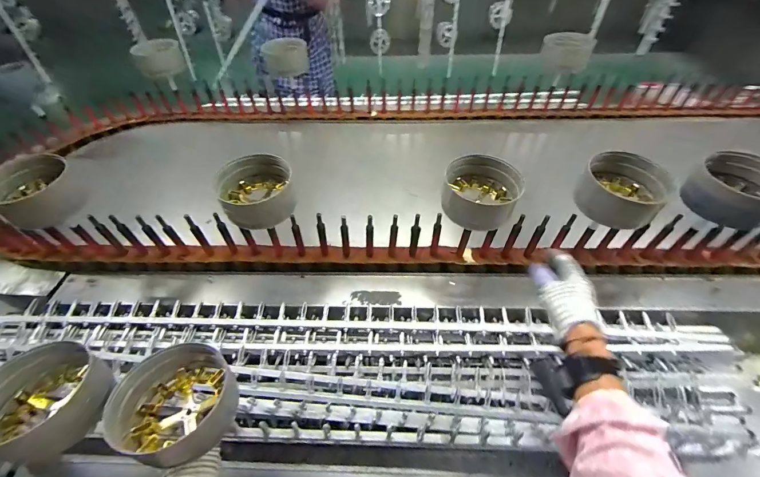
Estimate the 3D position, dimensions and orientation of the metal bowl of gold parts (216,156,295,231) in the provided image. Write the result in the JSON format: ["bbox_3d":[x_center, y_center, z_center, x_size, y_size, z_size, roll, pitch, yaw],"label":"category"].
[{"bbox_3d":[-0.232,-0.088,0.614,0.131,0.087,0.120,-1,49,1],"label":"metal bowl of gold parts"}]

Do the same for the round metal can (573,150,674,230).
[{"bbox_3d":[0.439,-0.090,0.598,0.124,0.086,0.113,25,54,22],"label":"round metal can"}]

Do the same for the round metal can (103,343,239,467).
[{"bbox_3d":[-0.262,0.213,0.435,0.137,0.066,0.143,-1,49,1],"label":"round metal can"}]

